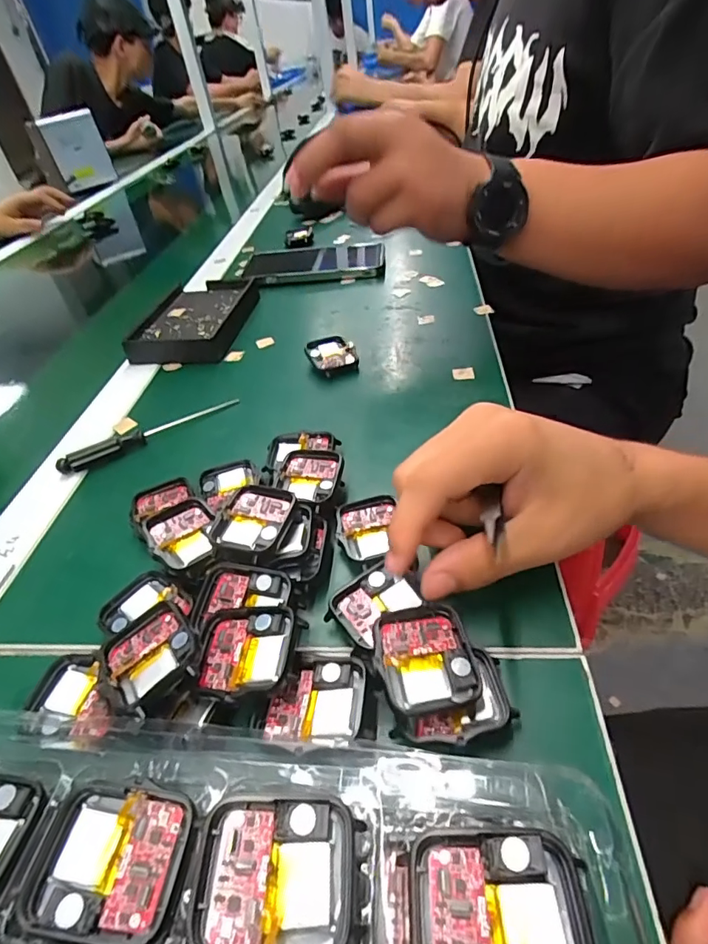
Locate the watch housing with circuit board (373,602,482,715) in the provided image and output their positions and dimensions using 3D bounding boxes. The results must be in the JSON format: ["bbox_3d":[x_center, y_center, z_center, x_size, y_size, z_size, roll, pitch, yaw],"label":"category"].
[{"bbox_3d":[0.028,0.075,0.199,0.037,0.013,0.044,-12,41,-1],"label":"watch housing with circuit board"}]

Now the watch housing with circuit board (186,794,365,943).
[{"bbox_3d":[-0.021,0.112,0.137,0.042,0.011,0.037,-5,42,6],"label":"watch housing with circuit board"}]

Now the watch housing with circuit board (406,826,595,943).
[{"bbox_3d":[0.037,0.116,0.128,0.045,0.016,0.036,-5,42,7],"label":"watch housing with circuit board"}]

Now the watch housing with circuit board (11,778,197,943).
[{"bbox_3d":[-0.073,0.115,0.147,0.041,0.010,0.036,-1,42,11],"label":"watch housing with circuit board"}]

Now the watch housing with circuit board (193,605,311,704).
[{"bbox_3d":[-0.045,0.072,0.201,0.042,0.009,0.037,-2,42,9],"label":"watch housing with circuit board"}]

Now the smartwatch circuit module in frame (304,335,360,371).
[{"bbox_3d":[-0.020,-0.100,0.416,0.039,0.011,0.046,-16,42,-6],"label":"smartwatch circuit module in frame"}]

